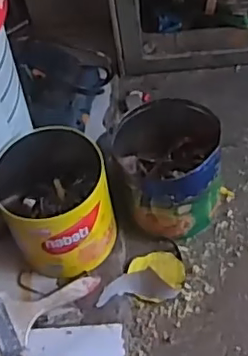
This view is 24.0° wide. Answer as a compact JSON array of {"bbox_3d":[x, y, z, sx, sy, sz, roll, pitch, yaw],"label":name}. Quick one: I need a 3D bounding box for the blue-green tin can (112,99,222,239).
[{"bbox_3d":[0.067,-0.015,0.856,0.144,0.132,0.165,-11,54,-2],"label":"blue-green tin can"}]

